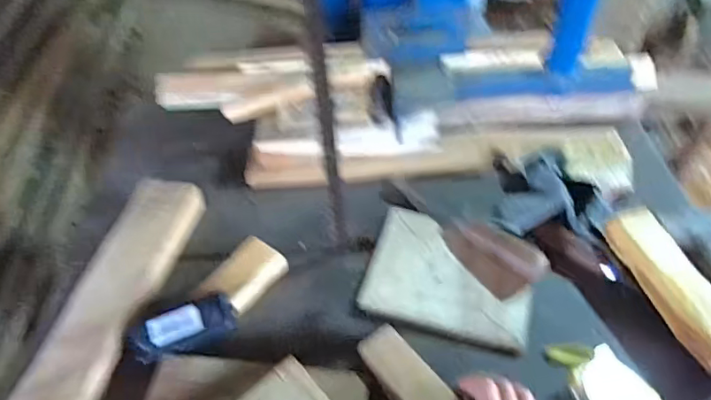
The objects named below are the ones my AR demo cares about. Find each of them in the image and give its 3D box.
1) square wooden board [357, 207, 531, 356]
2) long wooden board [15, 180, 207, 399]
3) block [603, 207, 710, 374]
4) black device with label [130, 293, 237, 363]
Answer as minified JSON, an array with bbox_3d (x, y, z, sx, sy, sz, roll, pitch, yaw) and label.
[{"bbox_3d":[0.109,0.083,0.627,0.181,0.020,0.146,12,49,14],"label":"square wooden board"},{"bbox_3d":[-0.274,0.126,0.575,0.080,0.033,0.394,10,53,8],"label":"long wooden board"},{"bbox_3d":[0.341,0.090,0.575,0.057,0.040,0.180,-15,48,-11],"label":"block"},{"bbox_3d":[-0.180,0.133,0.567,0.106,0.027,0.046,-16,48,-12],"label":"black device with label"}]

